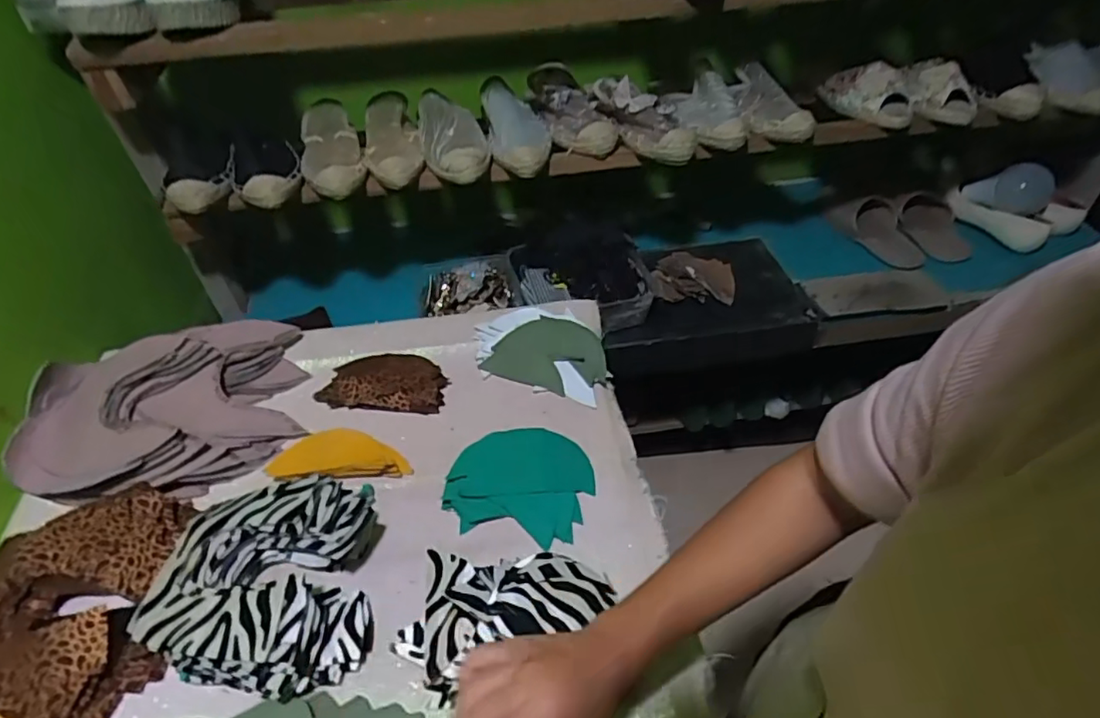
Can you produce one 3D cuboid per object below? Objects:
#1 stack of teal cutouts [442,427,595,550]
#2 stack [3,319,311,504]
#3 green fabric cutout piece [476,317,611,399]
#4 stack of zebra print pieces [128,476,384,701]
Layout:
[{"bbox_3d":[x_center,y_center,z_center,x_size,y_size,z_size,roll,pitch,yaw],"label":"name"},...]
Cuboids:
[{"bbox_3d":[-0.028,0.118,0.605,0.136,0.022,0.121,7,46,8],"label":"stack of teal cutouts"},{"bbox_3d":[-0.414,0.045,0.635,0.271,0.059,0.201,-10,45,-7],"label":"stack"},{"bbox_3d":[0.000,-0.008,0.715,0.139,0.038,0.091,15,47,17],"label":"green fabric cutout piece"},{"bbox_3d":[-0.243,0.177,0.508,0.171,0.047,0.186,-5,45,-4],"label":"stack of zebra print pieces"}]

